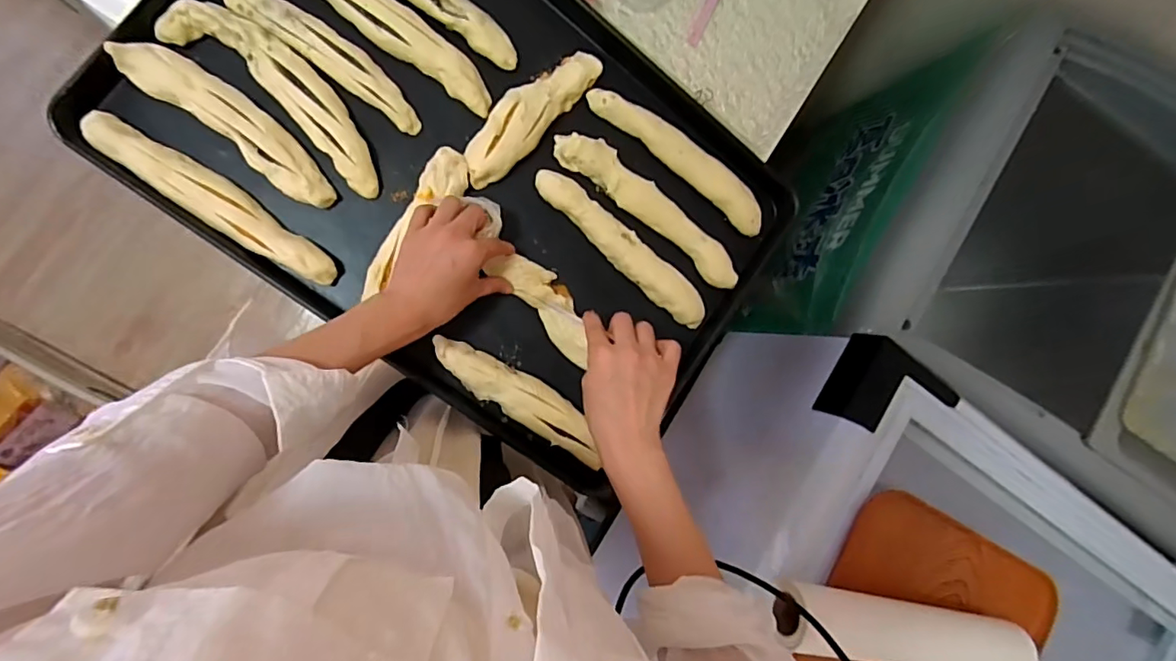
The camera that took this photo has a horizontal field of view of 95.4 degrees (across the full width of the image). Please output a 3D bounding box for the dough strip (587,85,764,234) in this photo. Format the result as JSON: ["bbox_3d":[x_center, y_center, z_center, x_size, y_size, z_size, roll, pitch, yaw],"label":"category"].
[{"bbox_3d":[0.099,-0.181,0.572,0.225,0.024,0.032,35,84,-11],"label":"dough strip"}]

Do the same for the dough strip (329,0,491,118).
[{"bbox_3d":[-0.199,-0.293,0.498,0.251,0.017,0.038,33,85,-12],"label":"dough strip"}]

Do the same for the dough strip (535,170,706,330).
[{"bbox_3d":[0.038,-0.083,0.557,0.225,0.019,0.036,39,83,-11],"label":"dough strip"}]

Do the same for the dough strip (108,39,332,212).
[{"bbox_3d":[-0.315,-0.185,0.475,0.197,0.019,0.045,36,84,-11],"label":"dough strip"}]

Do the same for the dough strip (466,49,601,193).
[{"bbox_3d":[-0.060,-0.215,0.531,0.053,0.025,0.169,42,83,-11],"label":"dough strip"}]

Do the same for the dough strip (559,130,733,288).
[{"bbox_3d":[0.069,-0.128,0.564,0.234,0.021,0.041,37,84,-11],"label":"dough strip"}]

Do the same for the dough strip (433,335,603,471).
[{"bbox_3d":[-0.066,0.068,0.530,0.195,0.022,0.046,35,84,-11],"label":"dough strip"}]

